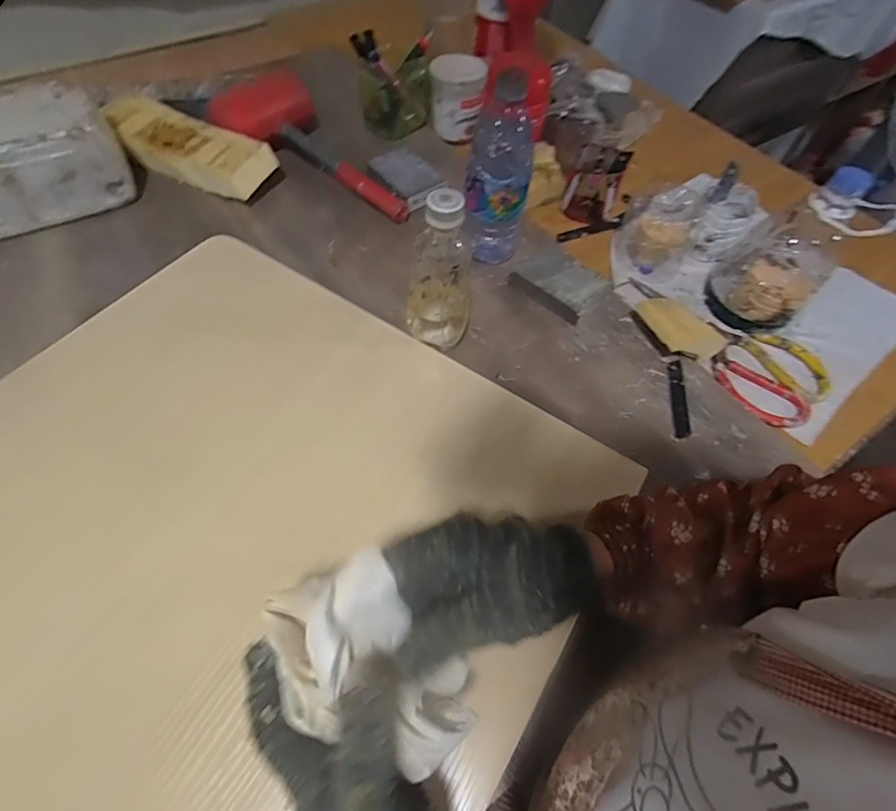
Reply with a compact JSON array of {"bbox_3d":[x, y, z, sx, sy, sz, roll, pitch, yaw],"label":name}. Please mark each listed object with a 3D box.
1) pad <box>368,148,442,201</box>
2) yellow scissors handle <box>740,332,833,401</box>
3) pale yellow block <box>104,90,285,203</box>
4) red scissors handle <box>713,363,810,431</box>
[{"bbox_3d":[-0.057,-0.313,0.626,0.072,0.017,0.097,-33,67,-20],"label":"pad"},{"bbox_3d":[0.379,-0.048,0.510,0.061,0.006,0.097,-21,63,-14],"label":"yellow scissors handle"},{"bbox_3d":[-0.337,-0.338,0.608,0.240,0.051,0.081,22,63,14],"label":"pale yellow block"},{"bbox_3d":[0.333,-0.010,0.490,0.093,0.008,0.055,41,66,19],"label":"red scissors handle"}]

